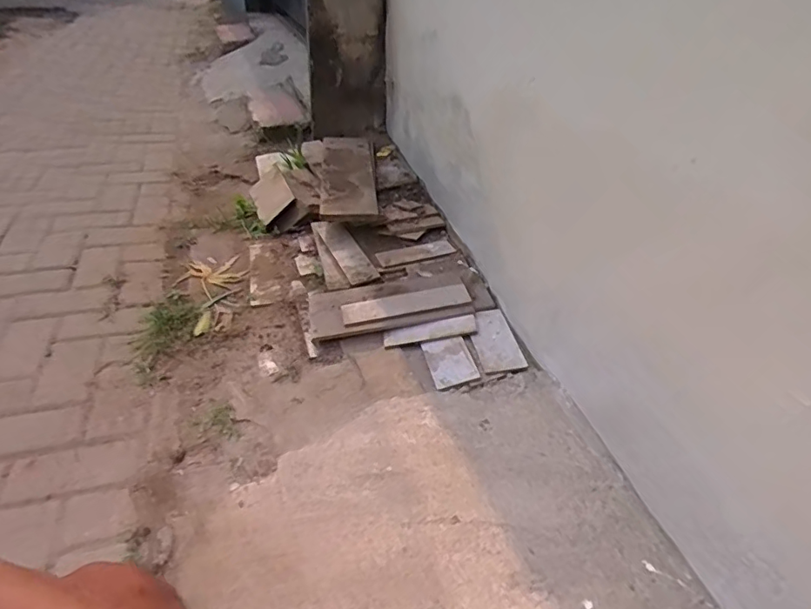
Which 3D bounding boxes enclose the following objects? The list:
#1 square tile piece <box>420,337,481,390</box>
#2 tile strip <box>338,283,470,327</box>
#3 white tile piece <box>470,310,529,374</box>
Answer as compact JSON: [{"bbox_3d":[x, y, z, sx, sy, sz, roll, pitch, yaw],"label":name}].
[{"bbox_3d":[0.089,0.115,1.118,0.088,0.005,0.128,-17,41,-4],"label":"square tile piece"},{"bbox_3d":[0.000,-0.002,1.241,0.282,0.010,0.076,-12,43,-5],"label":"tile strip"},{"bbox_3d":[0.184,0.071,1.155,0.094,0.013,0.190,-5,35,-10],"label":"white tile piece"}]

